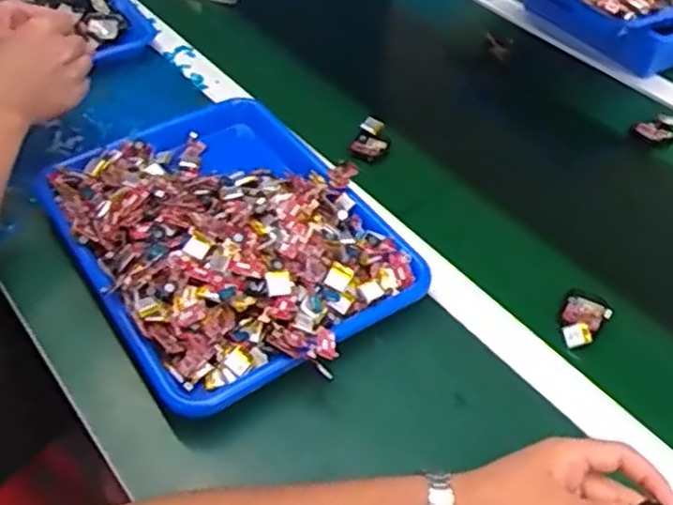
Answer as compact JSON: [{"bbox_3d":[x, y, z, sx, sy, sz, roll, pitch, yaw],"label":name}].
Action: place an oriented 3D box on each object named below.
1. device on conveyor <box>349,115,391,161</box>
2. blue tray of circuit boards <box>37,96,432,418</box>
[{"bbox_3d":[0.041,-0.125,0.801,0.036,0.019,0.067,14,47,12],"label":"device on conveyor"},{"bbox_3d":[-0.099,-0.025,0.644,0.244,0.052,0.320,-26,52,-24],"label":"blue tray of circuit boards"}]

